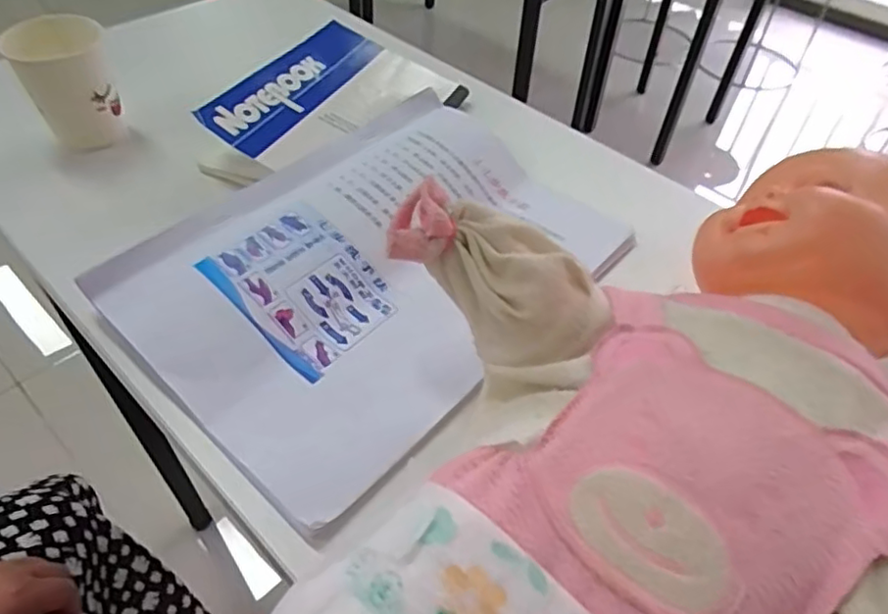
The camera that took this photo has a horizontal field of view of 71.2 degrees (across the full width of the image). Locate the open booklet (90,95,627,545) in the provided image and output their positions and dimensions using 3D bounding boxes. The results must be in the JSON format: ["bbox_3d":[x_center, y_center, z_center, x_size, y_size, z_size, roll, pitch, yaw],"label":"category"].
[{"bbox_3d":[-0.032,-0.033,0.411,0.209,0.032,0.314,40,58,19],"label":"open booklet"}]

